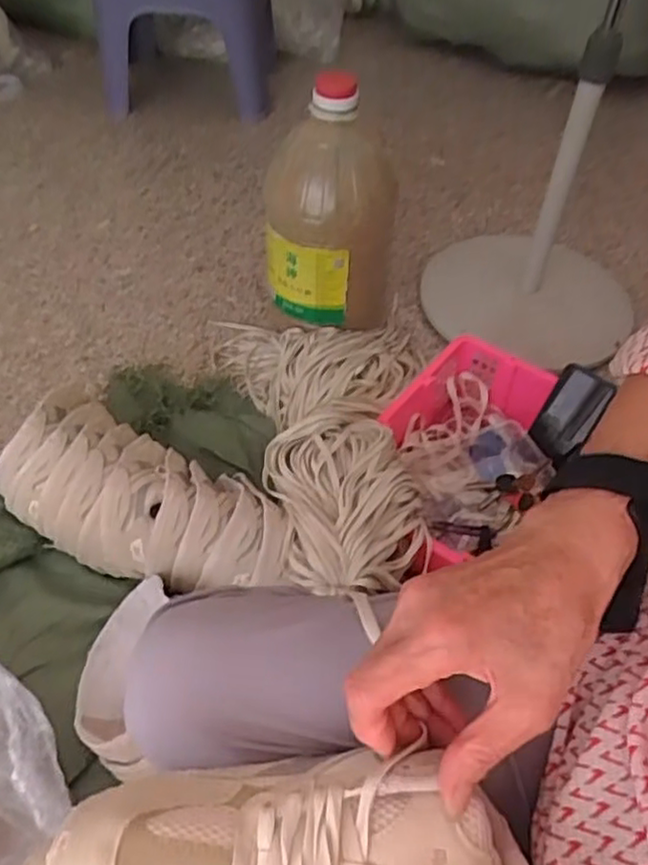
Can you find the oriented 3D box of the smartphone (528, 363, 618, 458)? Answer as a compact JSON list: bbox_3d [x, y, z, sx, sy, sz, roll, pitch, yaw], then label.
[{"bbox_3d":[0.394,-0.031,1.100,0.090,0.143,0.018,26,16,-7],"label":"smartphone"}]

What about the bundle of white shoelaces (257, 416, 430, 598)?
[{"bbox_3d":[0.025,0.069,0.852,0.182,0.038,0.238,-11,51,-12],"label":"bundle of white shoelaces"}]

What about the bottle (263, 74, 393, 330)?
[{"bbox_3d":[0.017,-0.377,1.148,0.211,0.354,0.242,3,49,0],"label":"bottle"}]

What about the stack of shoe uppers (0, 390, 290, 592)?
[{"bbox_3d":[-0.216,0.081,0.861,0.384,0.097,0.190,24,52,17],"label":"stack of shoe uppers"}]

